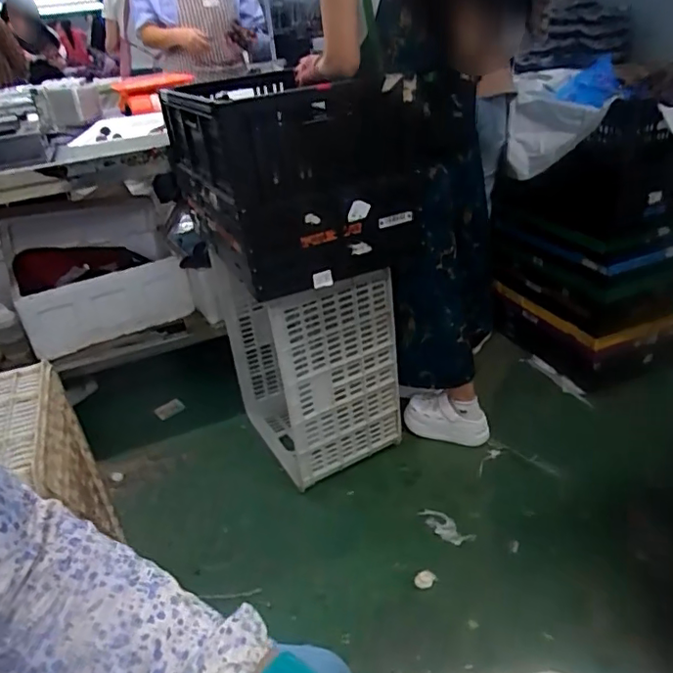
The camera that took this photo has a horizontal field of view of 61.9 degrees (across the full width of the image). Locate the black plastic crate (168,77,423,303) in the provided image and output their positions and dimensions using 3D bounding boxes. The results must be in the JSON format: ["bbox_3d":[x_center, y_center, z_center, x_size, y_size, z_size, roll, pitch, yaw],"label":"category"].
[{"bbox_3d":[-0.113,-0.411,1.364,0.443,0.356,0.614,-20,33,-21],"label":"black plastic crate"}]

